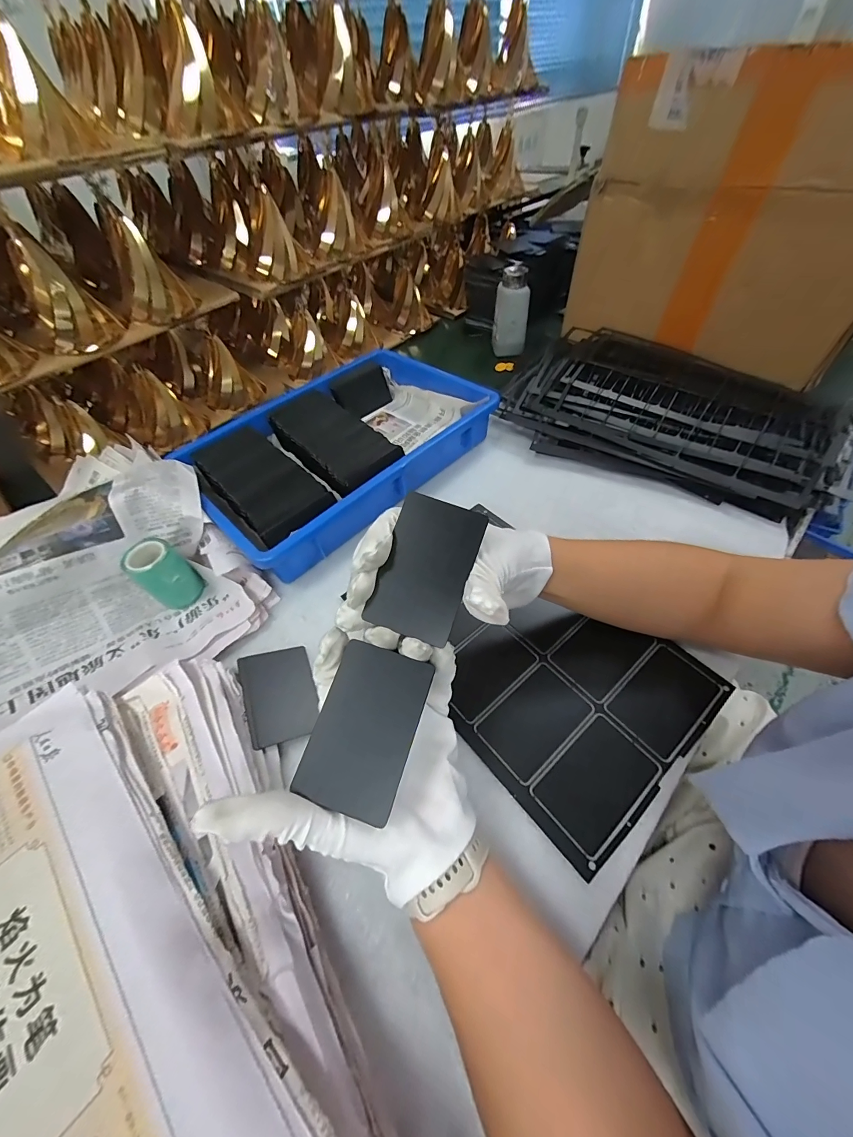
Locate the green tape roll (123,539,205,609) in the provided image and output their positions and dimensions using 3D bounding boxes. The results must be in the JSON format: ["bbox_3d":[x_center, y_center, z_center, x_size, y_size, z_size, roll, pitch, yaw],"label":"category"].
[{"bbox_3d":[-0.258,0.007,0.386,0.040,0.065,0.045,33,62,25],"label":"green tape roll"}]

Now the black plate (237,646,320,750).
[{"bbox_3d":[-0.128,0.109,0.338,0.057,0.005,0.084,-5,47,-30],"label":"black plate"}]

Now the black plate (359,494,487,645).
[{"bbox_3d":[0.000,-0.001,0.238,0.051,0.004,0.083,18,84,4],"label":"black plate"}]

